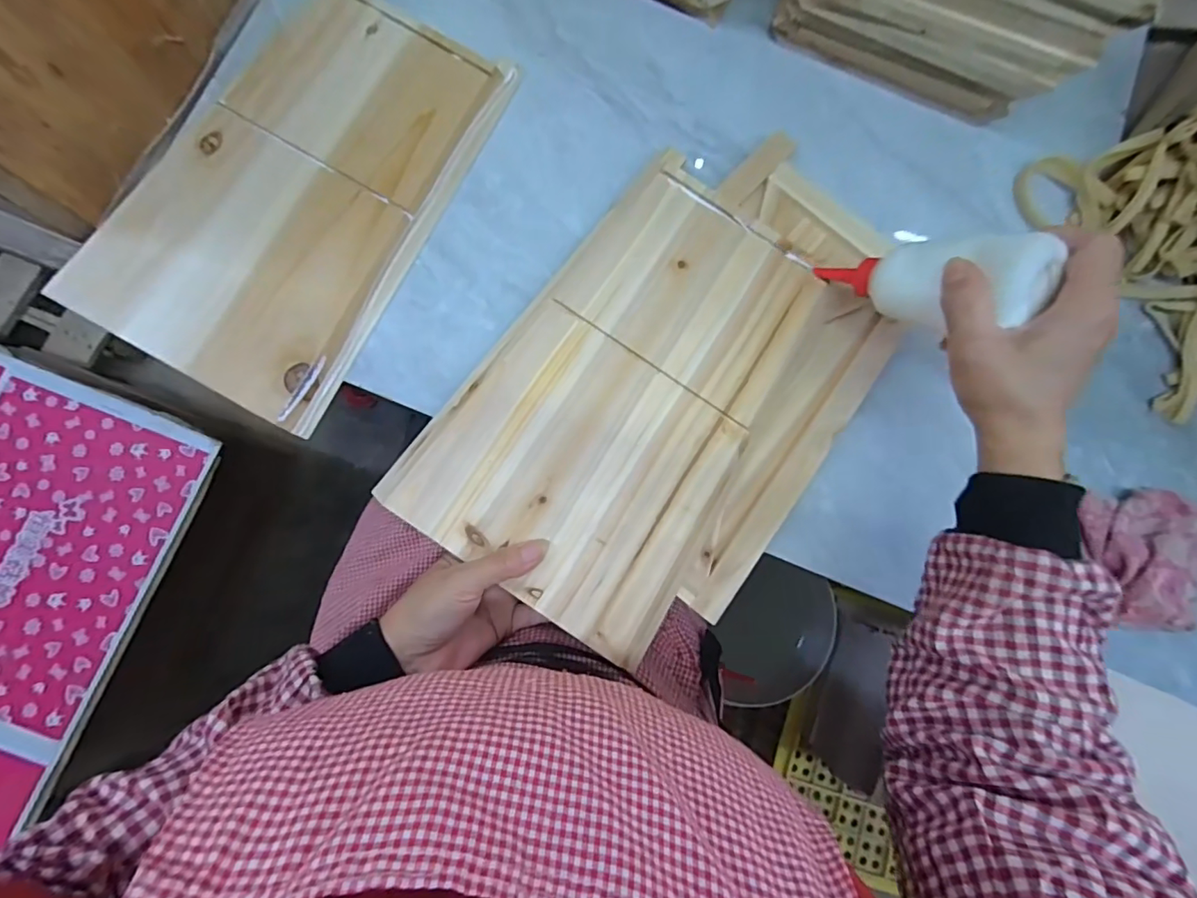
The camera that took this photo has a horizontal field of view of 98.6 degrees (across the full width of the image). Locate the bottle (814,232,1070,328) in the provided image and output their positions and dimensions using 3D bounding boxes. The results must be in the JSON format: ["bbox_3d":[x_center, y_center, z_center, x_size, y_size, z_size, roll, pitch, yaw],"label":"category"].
[{"bbox_3d":[0.222,-0.116,0.354,0.054,0.143,0.043,-50,119,-8],"label":"bottle"}]

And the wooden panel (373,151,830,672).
[{"bbox_3d":[0.030,-0.047,0.403,0.217,0.014,0.352,34,82,1],"label":"wooden panel"}]

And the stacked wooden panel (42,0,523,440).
[{"bbox_3d":[-0.238,-0.215,0.426,0.206,0.027,0.355,29,82,0],"label":"stacked wooden panel"}]

